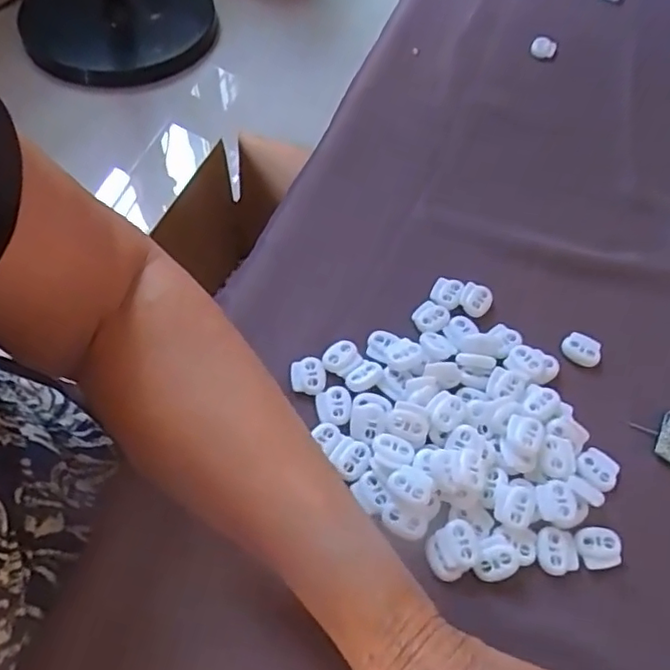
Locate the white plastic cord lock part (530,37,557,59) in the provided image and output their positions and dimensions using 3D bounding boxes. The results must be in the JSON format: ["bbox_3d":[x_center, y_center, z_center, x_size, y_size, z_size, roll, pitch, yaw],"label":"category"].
[{"bbox_3d":[0.178,-0.245,0.507,0.021,0.017,0.009,19,60,9],"label":"white plastic cord lock part"}]

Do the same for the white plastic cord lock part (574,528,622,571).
[{"bbox_3d":[0.130,0.105,0.294,0.021,0.004,0.019,-4,59,-5],"label":"white plastic cord lock part"}]

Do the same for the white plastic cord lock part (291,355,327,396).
[{"bbox_3d":[-0.015,0.024,0.338,0.020,0.004,0.022,-5,59,-6],"label":"white plastic cord lock part"}]

